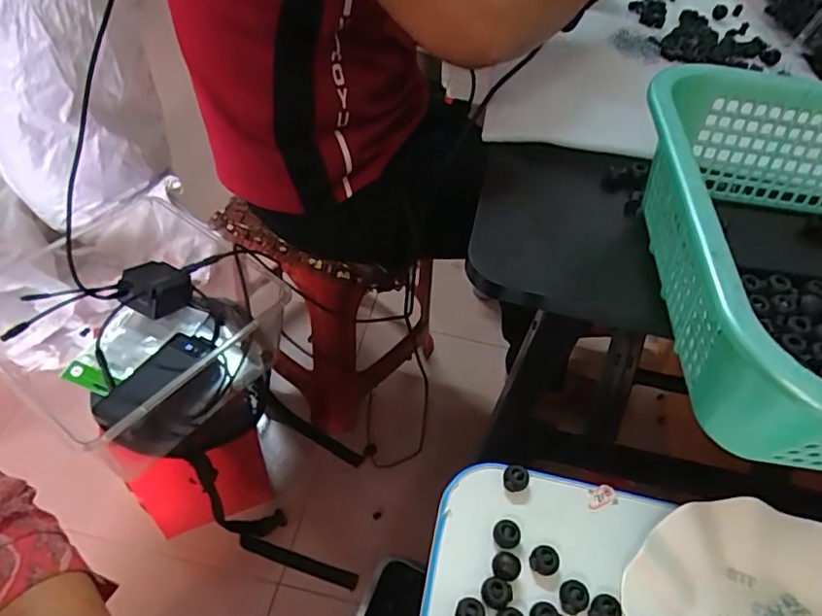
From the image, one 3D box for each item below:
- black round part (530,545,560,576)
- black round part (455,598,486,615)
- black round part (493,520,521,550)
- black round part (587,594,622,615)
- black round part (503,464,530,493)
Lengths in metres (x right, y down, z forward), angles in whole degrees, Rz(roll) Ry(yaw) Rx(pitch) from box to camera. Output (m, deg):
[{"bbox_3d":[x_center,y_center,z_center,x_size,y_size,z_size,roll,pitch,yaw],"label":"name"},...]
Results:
[{"bbox_3d":[0.087,0.163,0.356,0.017,0.009,0.017,3,50,-4],"label":"black round part"},{"bbox_3d":[0.036,0.184,0.331,0.017,0.006,0.017,3,50,-4],"label":"black round part"},{"bbox_3d":[0.064,0.150,0.365,0.017,0.010,0.016,3,50,-4],"label":"black round part"},{"bbox_3d":[0.119,0.186,0.340,0.019,0.009,0.016,5,49,-3],"label":"black round part"},{"bbox_3d":[0.074,0.121,0.389,0.017,0.010,0.017,3,50,-4],"label":"black round part"}]

